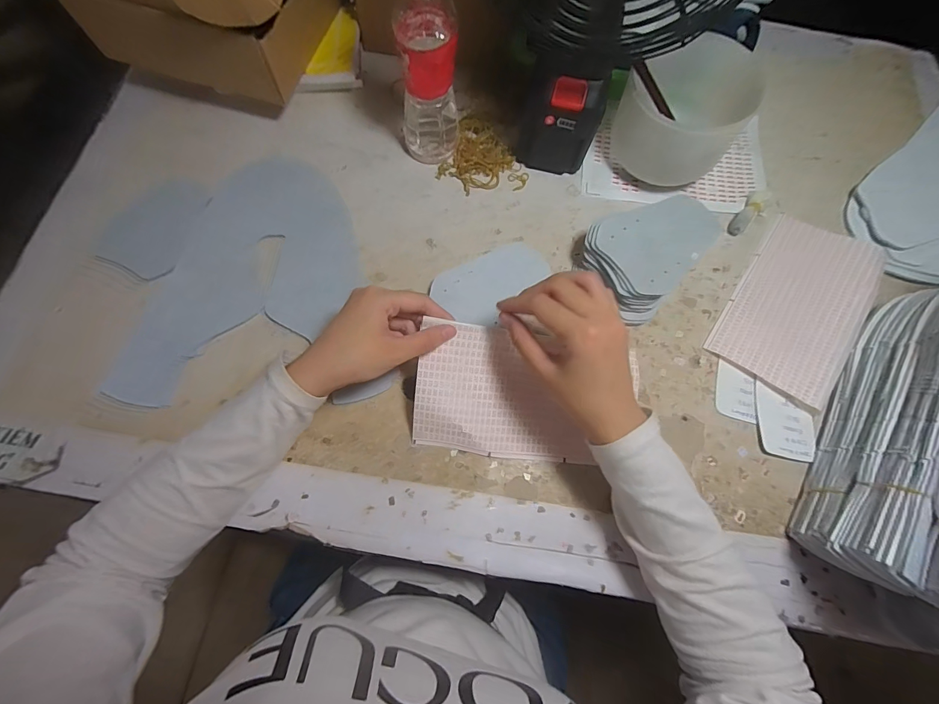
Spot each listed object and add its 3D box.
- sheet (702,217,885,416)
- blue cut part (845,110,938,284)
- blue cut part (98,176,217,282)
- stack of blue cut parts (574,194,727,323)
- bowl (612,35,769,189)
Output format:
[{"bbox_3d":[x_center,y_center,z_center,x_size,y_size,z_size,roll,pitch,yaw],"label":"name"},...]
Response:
[{"bbox_3d":[0.337,-0.053,0.401,0.110,0.017,0.205,36,74,9],"label":"sheet"},{"bbox_3d":[0.544,-0.181,0.450,0.311,0.016,0.141,-37,72,-15],"label":"blue cut part"},{"bbox_3d":[-0.329,-0.134,0.411,0.086,0.004,0.113,13,72,2],"label":"blue cut part"},{"bbox_3d":[0.173,-0.102,0.401,0.097,0.047,0.125,36,74,9],"label":"stack of blue cut parts"},{"bbox_3d":[0.235,-0.255,0.428,0.132,0.095,0.114,-42,78,-14],"label":"bowl"}]

